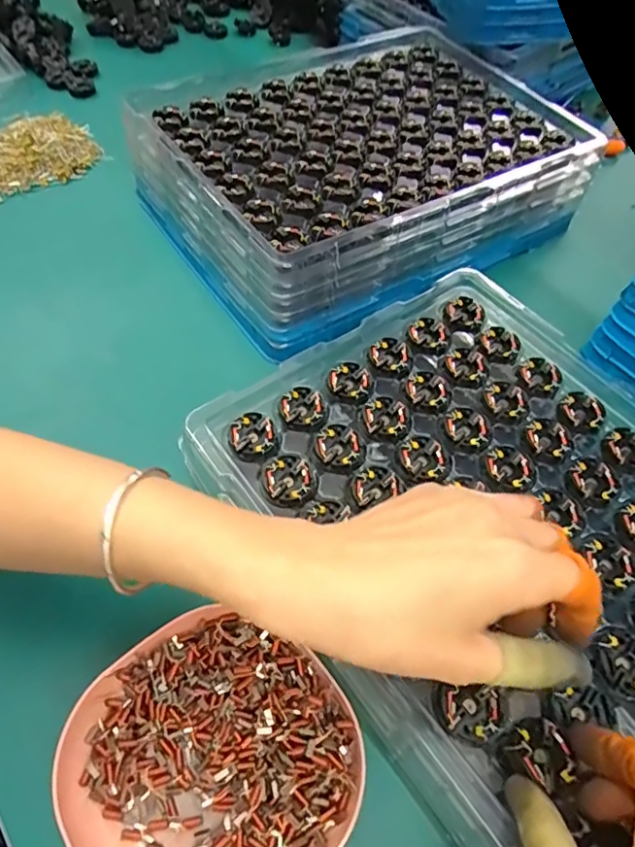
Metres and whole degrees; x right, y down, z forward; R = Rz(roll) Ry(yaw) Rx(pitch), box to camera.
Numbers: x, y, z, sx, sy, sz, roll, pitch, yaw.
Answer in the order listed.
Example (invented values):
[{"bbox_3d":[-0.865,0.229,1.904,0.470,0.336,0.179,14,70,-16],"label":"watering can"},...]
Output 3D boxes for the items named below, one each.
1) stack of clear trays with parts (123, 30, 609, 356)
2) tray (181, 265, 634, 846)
[{"bbox_3d":[0.040,-0.250,0.546,0.379,0.104,0.287,-29,63,-21],"label":"stack of clear trays with parts"},{"bbox_3d":[0.130,0.066,0.330,0.294,0.032,0.368,-32,64,-23],"label":"tray"}]

